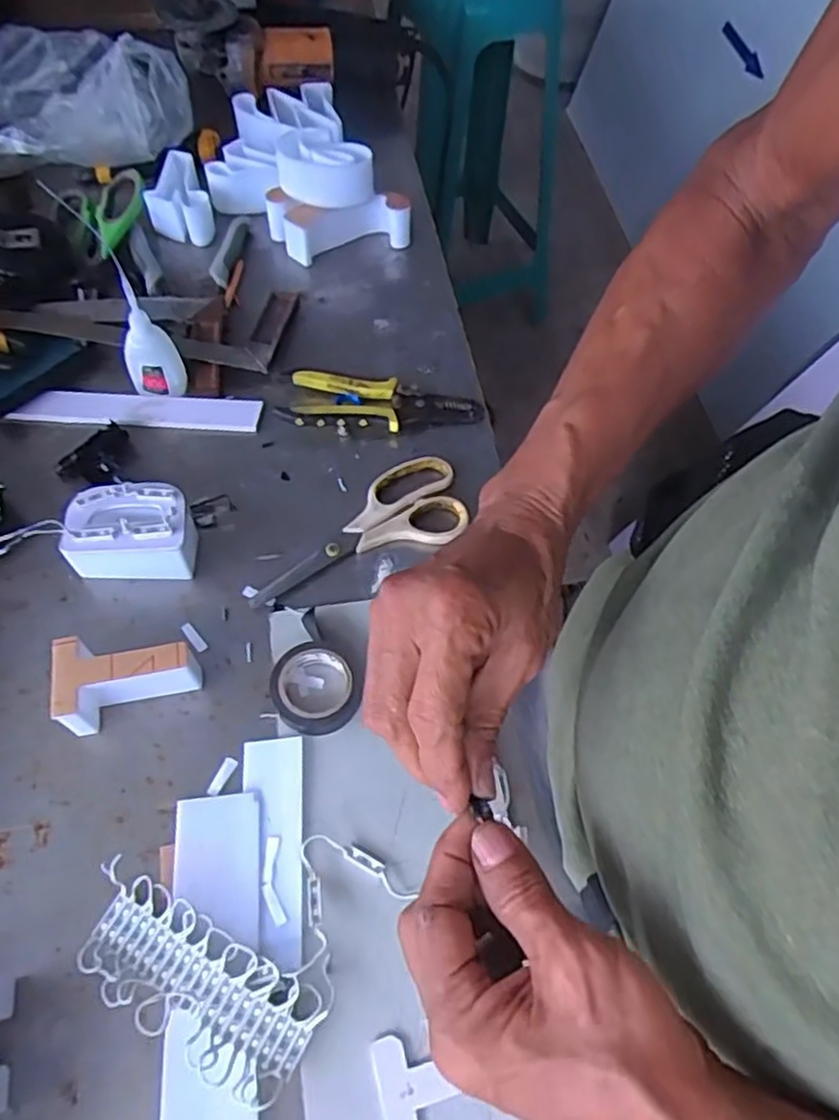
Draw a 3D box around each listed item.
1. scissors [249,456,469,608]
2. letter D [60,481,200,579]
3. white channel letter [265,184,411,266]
[{"bbox_3d":[-0.050,-0.029,0.556,0.177,0.011,0.077,-19,62,-12],"label":"scissors"},{"bbox_3d":[-0.209,-0.020,0.524,0.089,0.052,0.050,-2,60,-3],"label":"letter D"},{"bbox_3d":[-0.080,-0.329,0.714,0.142,0.047,0.057,-1,60,-3],"label":"white channel letter"}]

